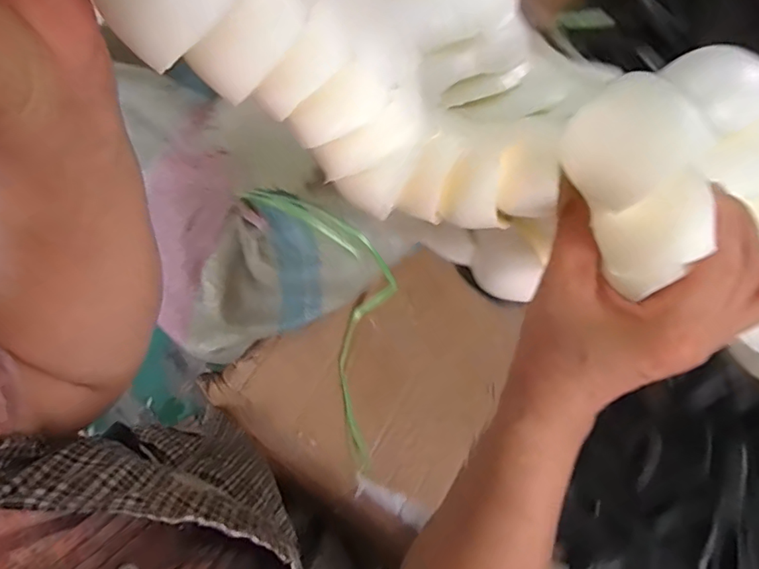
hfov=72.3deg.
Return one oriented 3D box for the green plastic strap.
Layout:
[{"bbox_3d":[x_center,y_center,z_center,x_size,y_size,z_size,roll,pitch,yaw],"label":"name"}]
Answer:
[{"bbox_3d":[-0.045,0.050,0.700,0.151,0.105,0.385,-13,110,-5],"label":"green plastic strap"}]

